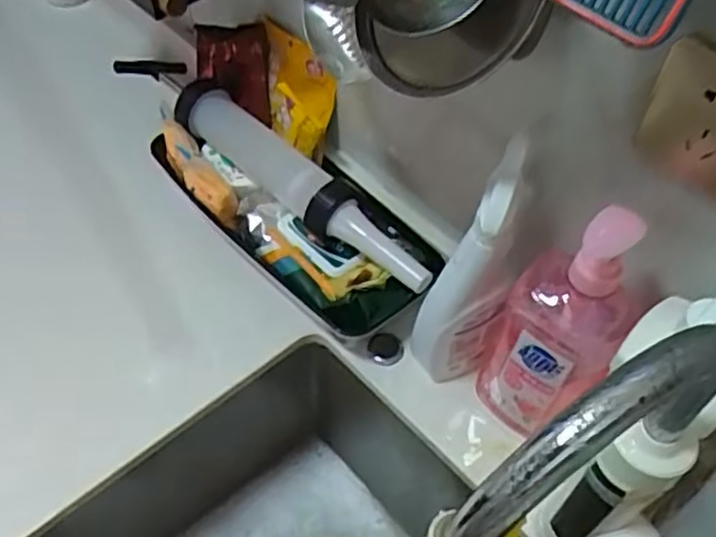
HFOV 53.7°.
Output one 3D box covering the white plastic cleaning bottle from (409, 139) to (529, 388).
[{"bbox_3d":[0.099,0.007,0.618,0.063,0.246,0.083,20,54,11],"label":"white plastic cleaning bottle"}]

